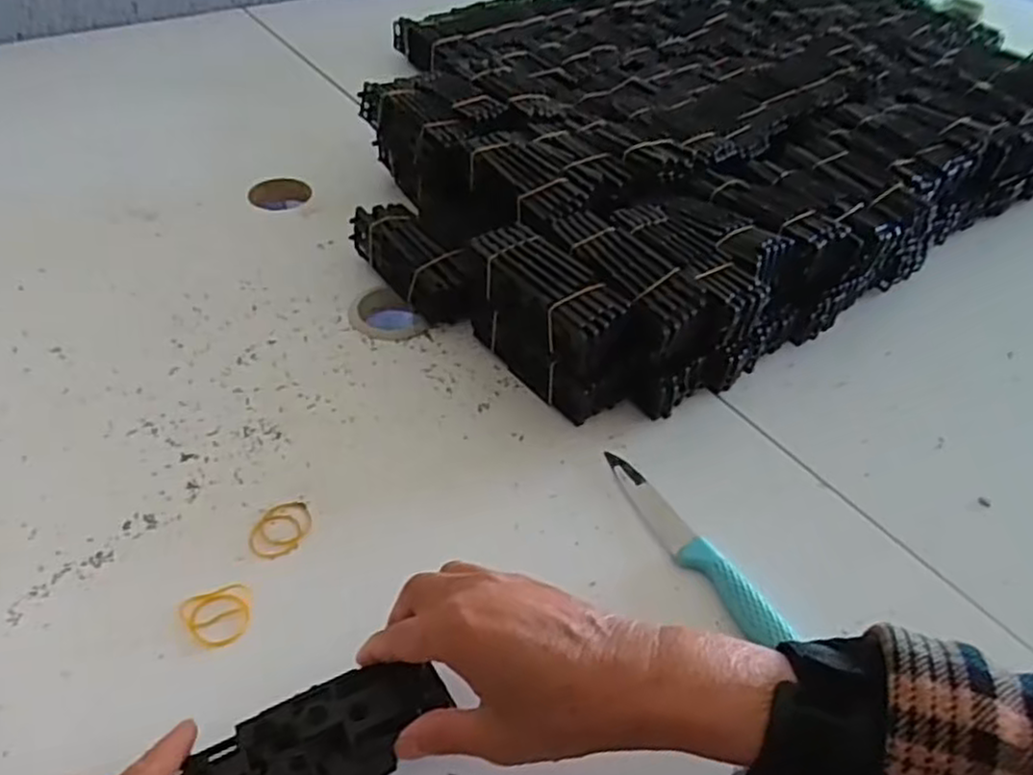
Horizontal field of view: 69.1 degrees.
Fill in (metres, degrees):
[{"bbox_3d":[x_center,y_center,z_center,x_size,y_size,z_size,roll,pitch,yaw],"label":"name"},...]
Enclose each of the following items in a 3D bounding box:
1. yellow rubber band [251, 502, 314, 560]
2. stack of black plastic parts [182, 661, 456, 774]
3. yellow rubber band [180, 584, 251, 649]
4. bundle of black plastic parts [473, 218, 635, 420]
[{"bbox_3d":[-0.140,0.083,0.447,0.031,0.004,0.042,16,44,11],"label":"yellow rubber band"},{"bbox_3d":[-0.092,0.164,0.338,0.120,0.032,0.046,-22,49,-22],"label":"stack of black plastic parts"},{"bbox_3d":[-0.160,0.122,0.402,0.035,0.004,0.035,3,43,-3],"label":"yellow rubber band"},{"bbox_3d":[0.024,-0.043,0.529,0.055,0.091,0.135,-23,50,-28],"label":"bundle of black plastic parts"}]

